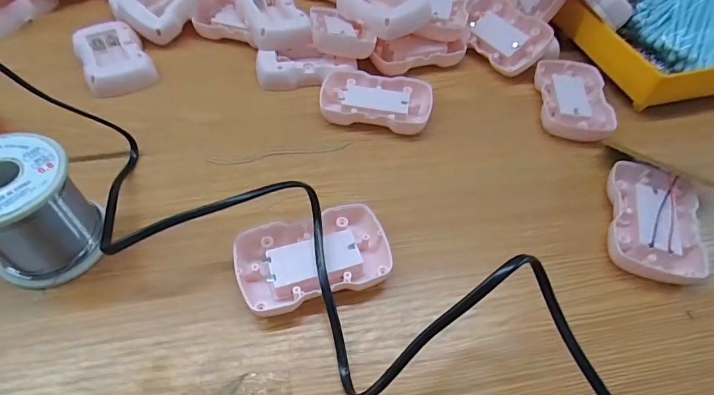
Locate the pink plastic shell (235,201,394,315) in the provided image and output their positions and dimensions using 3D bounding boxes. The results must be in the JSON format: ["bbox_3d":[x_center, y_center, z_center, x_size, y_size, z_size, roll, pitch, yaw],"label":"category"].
[{"bbox_3d":[-0.026,0.036,0.254,0.088,0.019,0.052,-15,55,-14],"label":"pink plastic shell"}]

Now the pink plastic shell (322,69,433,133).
[{"bbox_3d":[0.015,-0.079,0.346,0.087,0.010,0.056,8,53,3],"label":"pink plastic shell"}]

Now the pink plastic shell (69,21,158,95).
[{"bbox_3d":[-0.208,-0.122,0.364,0.052,0.016,0.086,-24,58,-20],"label":"pink plastic shell"}]

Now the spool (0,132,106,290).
[{"bbox_3d":[-0.182,0.008,0.237,0.058,0.065,0.059,1,53,-2],"label":"spool"}]

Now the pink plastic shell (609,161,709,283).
[{"bbox_3d":[0.198,0.015,0.284,0.053,0.017,0.090,17,54,10],"label":"pink plastic shell"}]

